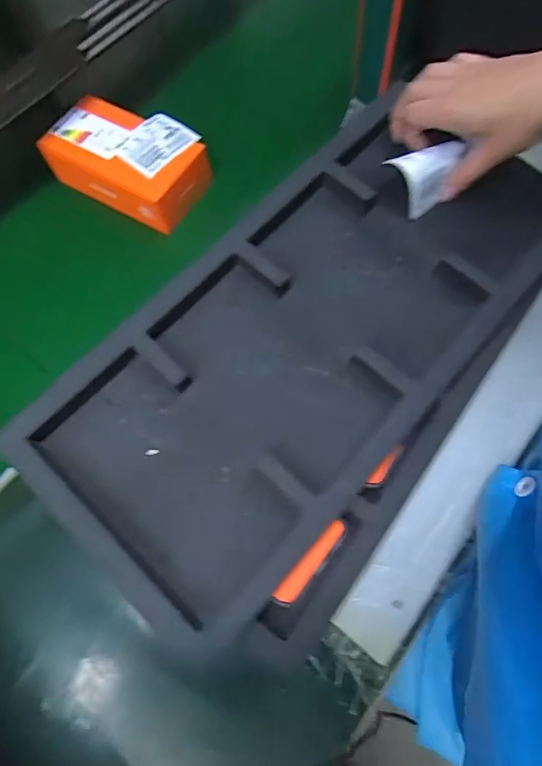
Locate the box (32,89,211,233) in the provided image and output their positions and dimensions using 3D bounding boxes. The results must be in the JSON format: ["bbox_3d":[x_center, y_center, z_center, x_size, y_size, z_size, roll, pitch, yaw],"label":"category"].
[{"bbox_3d":[-0.178,-0.284,0.540,0.203,0.062,0.109,29,73,13],"label":"box"}]

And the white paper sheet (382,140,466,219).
[{"bbox_3d":[0.140,-0.180,0.377,0.062,0.022,0.052,-25,86,-3],"label":"white paper sheet"}]

